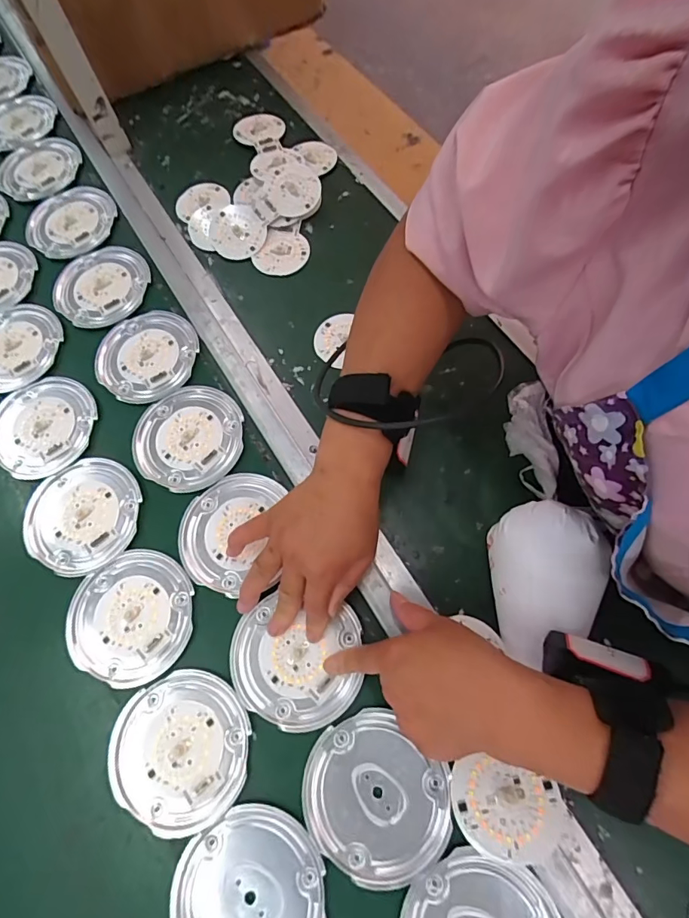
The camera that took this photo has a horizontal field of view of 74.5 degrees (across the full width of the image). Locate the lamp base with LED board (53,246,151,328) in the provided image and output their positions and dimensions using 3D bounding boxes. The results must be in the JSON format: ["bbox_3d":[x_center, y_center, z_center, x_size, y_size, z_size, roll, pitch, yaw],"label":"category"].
[{"bbox_3d":[-0.265,-0.193,0.496,0.084,0.013,0.100,18,72,9],"label":"lamp base with LED board"}]

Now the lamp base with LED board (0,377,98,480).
[{"bbox_3d":[-0.293,-0.035,0.440,0.086,0.021,0.105,1,70,3],"label":"lamp base with LED board"}]

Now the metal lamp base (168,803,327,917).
[{"bbox_3d":[-0.065,0.302,0.310,0.105,0.008,0.099,-1,70,2],"label":"metal lamp base"}]

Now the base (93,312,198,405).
[{"bbox_3d":[-0.200,-0.108,0.461,0.088,0.015,0.104,27,73,12],"label":"base"}]

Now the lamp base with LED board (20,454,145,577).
[{"bbox_3d":[-0.236,0.049,0.409,0.094,0.010,0.103,4,70,4],"label":"lamp base with LED board"}]

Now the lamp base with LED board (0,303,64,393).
[{"bbox_3d":[-0.347,-0.120,0.474,0.083,0.016,0.104,15,71,8],"label":"lamp base with LED board"}]

